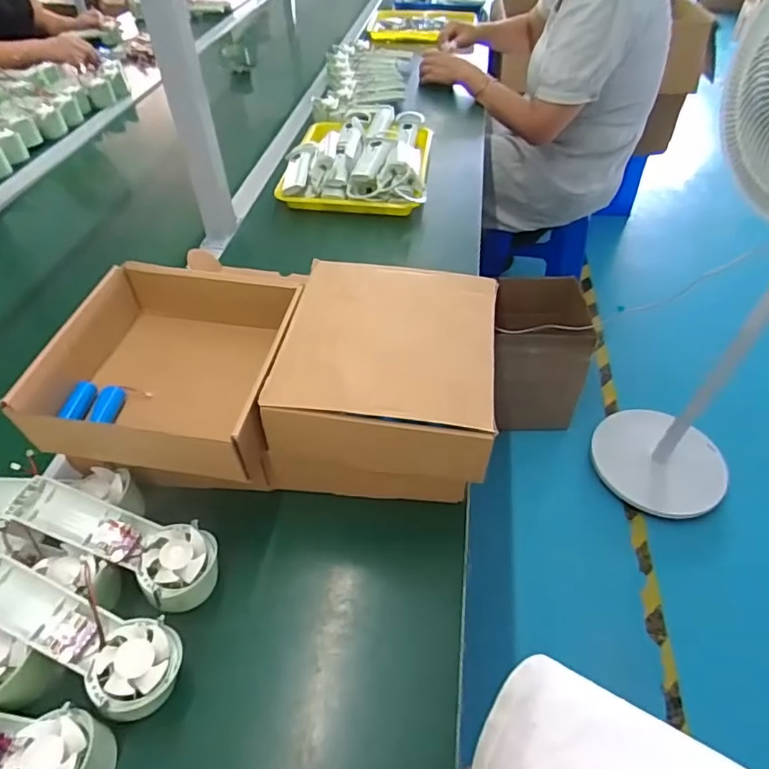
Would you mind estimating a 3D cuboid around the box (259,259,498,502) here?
[{"bbox_3d":[0.003,0.002,0.542,0.188,0.153,0.195,5,47,7],"label":"box"}]

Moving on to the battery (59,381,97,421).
[{"bbox_3d":[-0.286,0.017,0.505,0.016,0.014,0.055,0,47,2],"label":"battery"}]

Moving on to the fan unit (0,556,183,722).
[{"bbox_3d":[-0.234,0.193,0.408,0.169,0.067,0.065,15,49,15],"label":"fan unit"}]

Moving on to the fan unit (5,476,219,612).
[{"bbox_3d":[-0.224,0.131,0.454,0.174,0.040,0.064,24,50,1],"label":"fan unit"}]

